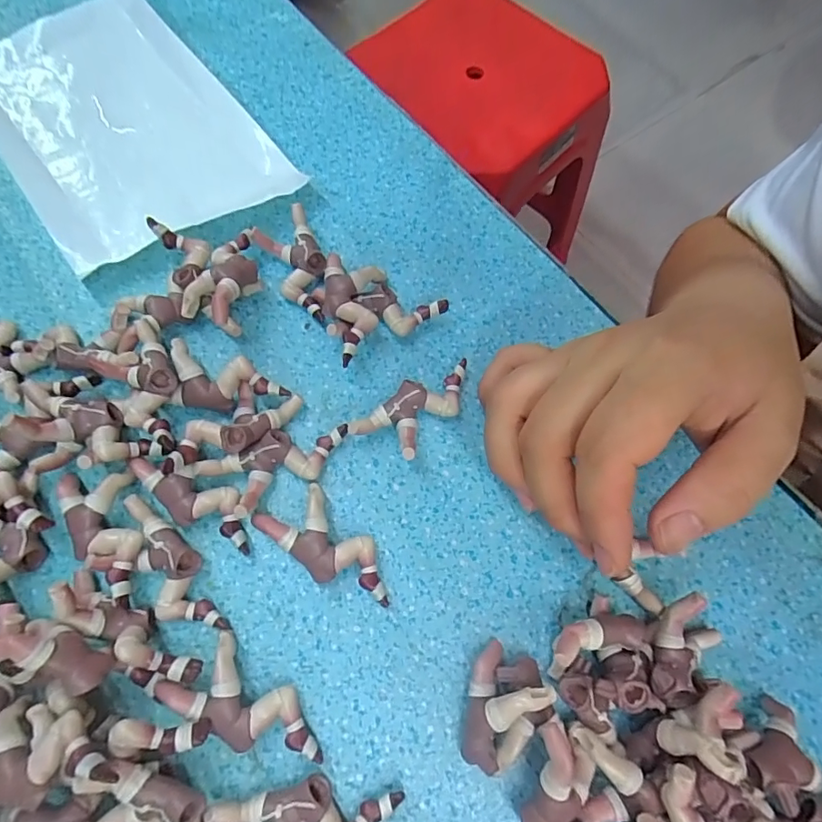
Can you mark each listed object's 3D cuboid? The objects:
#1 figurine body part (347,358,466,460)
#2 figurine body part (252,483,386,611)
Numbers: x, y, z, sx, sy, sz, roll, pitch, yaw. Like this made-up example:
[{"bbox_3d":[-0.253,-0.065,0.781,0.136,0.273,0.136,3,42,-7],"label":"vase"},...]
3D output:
[{"bbox_3d":[0.004,0.000,0.218,0.057,0.013,0.025,-38,74,-17],"label":"figurine body part"},{"bbox_3d":[-0.031,0.051,0.195,0.056,0.015,0.025,37,70,12],"label":"figurine body part"}]

